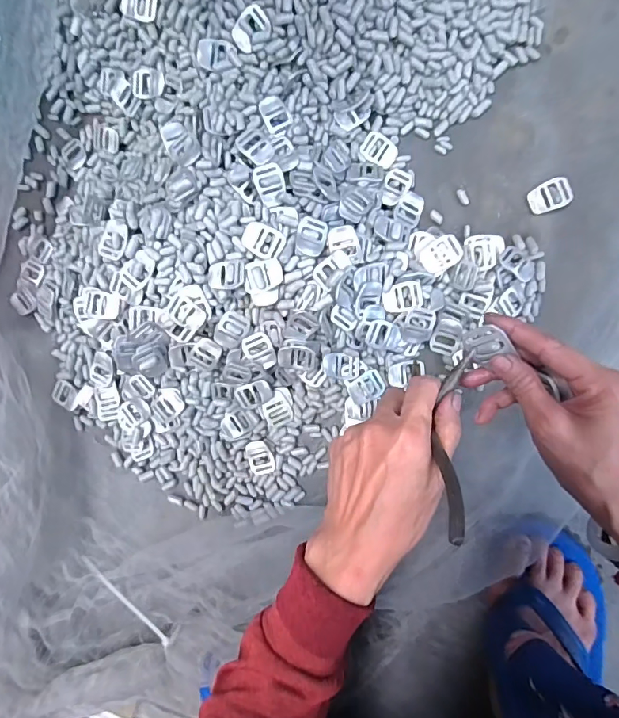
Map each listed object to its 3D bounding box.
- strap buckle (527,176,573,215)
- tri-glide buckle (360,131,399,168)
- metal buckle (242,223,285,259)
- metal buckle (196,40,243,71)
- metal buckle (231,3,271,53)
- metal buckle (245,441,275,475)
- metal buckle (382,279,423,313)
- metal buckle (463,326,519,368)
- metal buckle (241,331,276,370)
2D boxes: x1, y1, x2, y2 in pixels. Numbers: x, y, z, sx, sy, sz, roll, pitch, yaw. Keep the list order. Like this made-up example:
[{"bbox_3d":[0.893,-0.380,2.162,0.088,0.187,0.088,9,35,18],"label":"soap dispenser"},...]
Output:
[{"bbox_3d":[0.246,-0.167,0.454,0.040,0.007,0.031,-16,86,19],"label":"strap buckle"},{"bbox_3d":[0.077,-0.230,0.486,0.040,0.004,0.030,16,100,-3],"label":"tri-glide buckle"},{"bbox_3d":[-0.044,-0.114,0.426,0.038,0.004,0.028,19,100,-9],"label":"metal buckle"},{"bbox_3d":[-0.093,-0.310,0.454,0.046,0.005,0.026,5,112,3],"label":"metal buckle"},{"bbox_3d":[-0.058,-0.327,0.442,0.031,0.004,0.039,39,107,-19],"label":"metal buckle"},{"bbox_3d":[-0.056,0.113,0.506,0.029,0.008,0.040,-20,88,8],"label":"metal buckle"},{"bbox_3d":[0.095,-0.063,0.451,0.040,0.005,0.028,-13,89,8],"label":"metal buckle"},{"bbox_3d":[0.119,-0.010,0.297,0.027,0.004,0.027,-26,99,46],"label":"metal buckle"},{"bbox_3d":[-0.051,-0.008,0.464,0.030,0.006,0.040,-20,107,8],"label":"metal buckle"}]

